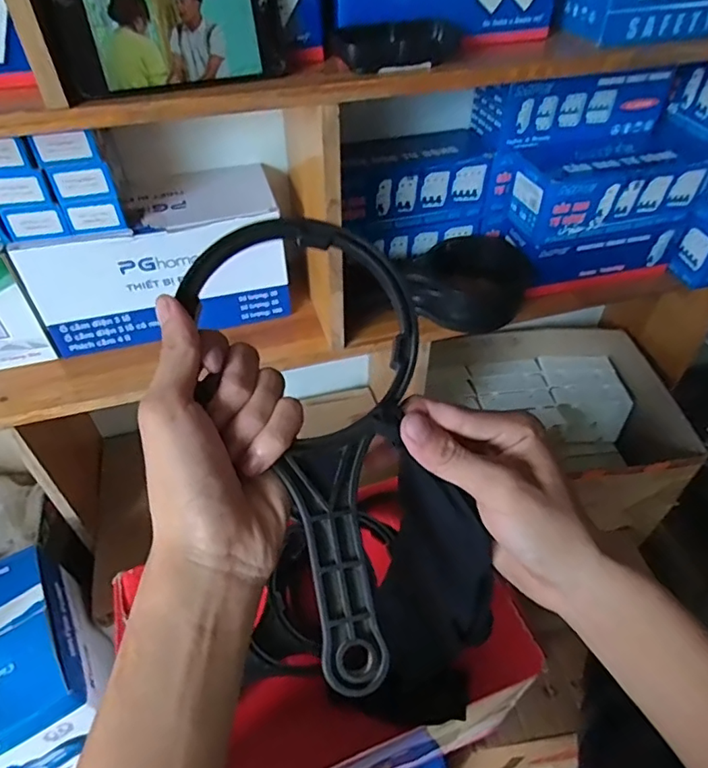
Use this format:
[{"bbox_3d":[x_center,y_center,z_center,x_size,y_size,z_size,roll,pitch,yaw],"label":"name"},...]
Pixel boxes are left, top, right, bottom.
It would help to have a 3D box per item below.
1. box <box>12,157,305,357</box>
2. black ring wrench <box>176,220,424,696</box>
[{"bbox_3d":[-0.222,-0.161,0.665,0.301,0.147,0.127,-12,47,-11],"label":"box"},{"bbox_3d":[-0.021,0.028,0.281,0.122,0.014,0.240,-4,78,-3],"label":"black ring wrench"}]

